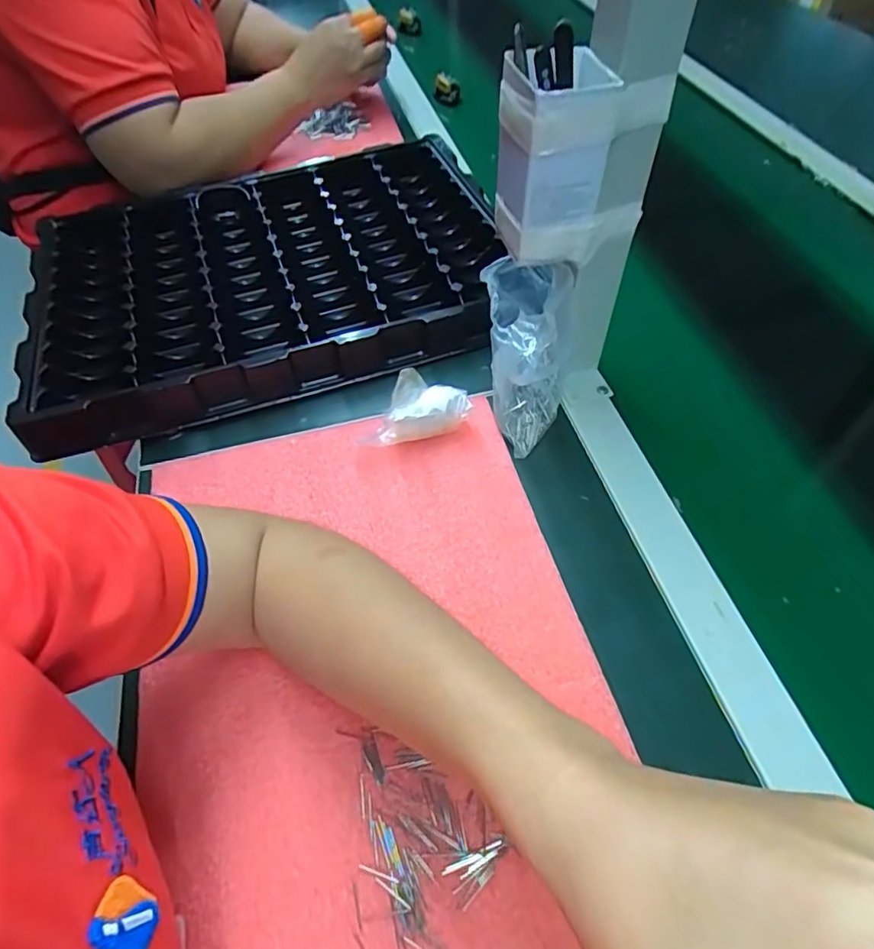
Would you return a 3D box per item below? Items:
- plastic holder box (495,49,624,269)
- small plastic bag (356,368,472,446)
[{"bbox_3d":[0.070,-0.201,0.354,0.060,0.115,0.056,-15,55,-9],"label":"plastic holder box"},{"bbox_3d":[-0.017,-0.053,0.428,0.083,0.059,0.022,-12,55,-7],"label":"small plastic bag"}]

